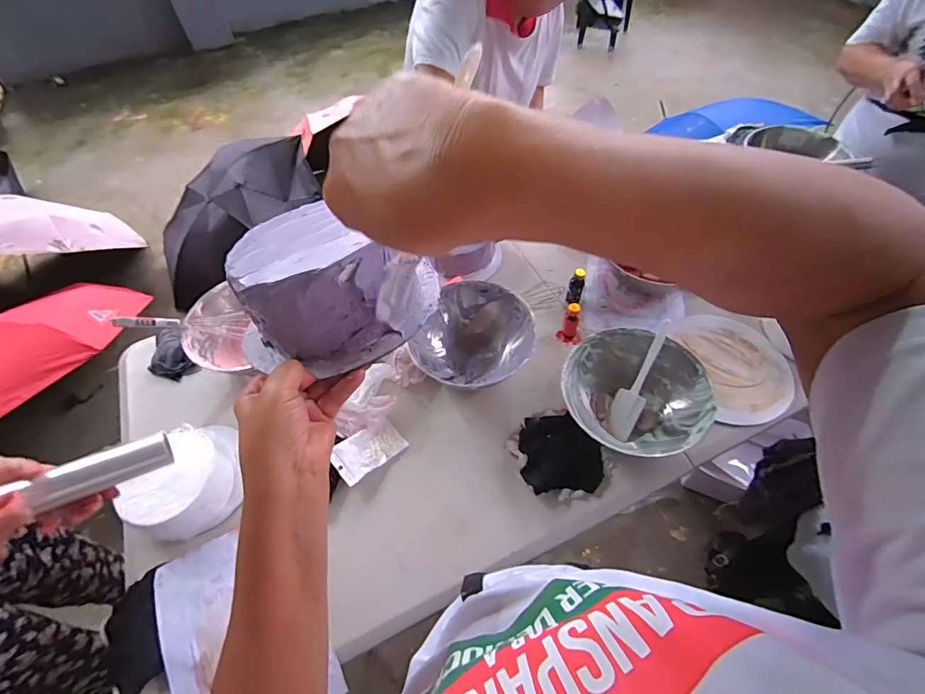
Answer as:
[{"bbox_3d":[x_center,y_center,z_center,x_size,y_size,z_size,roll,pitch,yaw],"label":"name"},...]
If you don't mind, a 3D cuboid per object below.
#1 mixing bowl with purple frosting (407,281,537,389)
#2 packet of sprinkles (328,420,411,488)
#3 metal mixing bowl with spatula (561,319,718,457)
[{"bbox_3d":[0.016,-0.010,0.887,0.241,0.084,0.219,-39,61,-21],"label":"mixing bowl with purple frosting"},{"bbox_3d":[-0.168,0.184,0.802,0.124,0.018,0.075,-31,67,-26],"label":"packet of sprinkles"},{"bbox_3d":[0.302,0.088,0.797,0.226,0.092,0.230,-2,55,3],"label":"metal mixing bowl with spatula"}]

